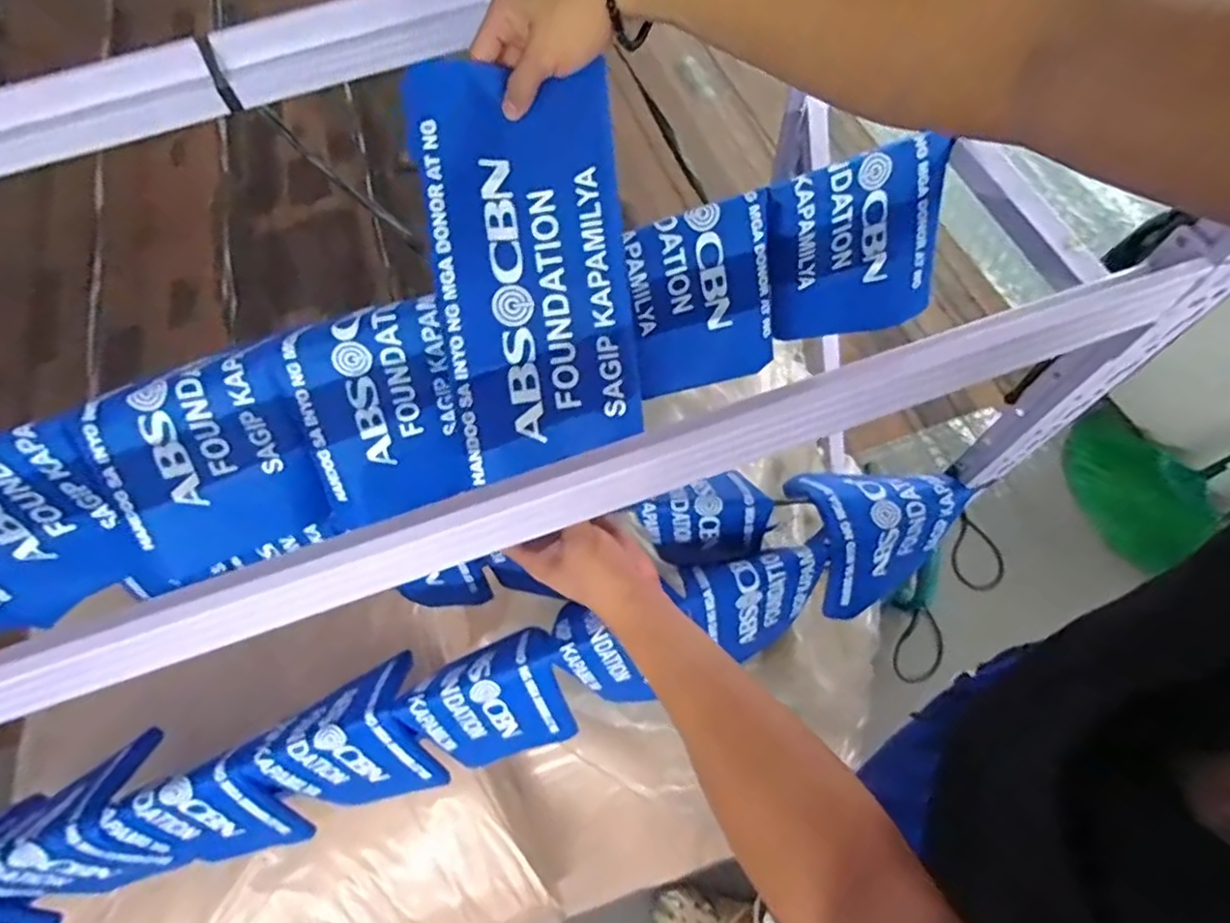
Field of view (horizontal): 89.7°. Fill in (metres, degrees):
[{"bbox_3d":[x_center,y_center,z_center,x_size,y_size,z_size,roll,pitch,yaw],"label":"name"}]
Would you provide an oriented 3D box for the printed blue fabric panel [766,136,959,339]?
[{"bbox_3d":[0.224,-0.198,0.581,0.158,0.172,0.022,-16,43,3],"label":"printed blue fabric panel"}]

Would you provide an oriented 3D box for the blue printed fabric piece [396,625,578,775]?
[{"bbox_3d":[-0.139,0.265,0.693,0.162,0.160,0.127,-16,66,-10],"label":"blue printed fabric piece"}]

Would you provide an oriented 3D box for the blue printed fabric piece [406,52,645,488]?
[{"bbox_3d":[-0.063,-0.135,0.456,0.142,0.017,0.277,-9,98,-9],"label":"blue printed fabric piece"}]

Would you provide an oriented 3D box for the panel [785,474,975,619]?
[{"bbox_3d":[0.283,0.065,0.713,0.140,0.136,0.157,-34,70,-17],"label":"panel"}]

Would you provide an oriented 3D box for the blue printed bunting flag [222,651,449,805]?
[{"bbox_3d":[-0.291,0.308,0.669,0.165,0.133,0.142,-22,67,-13],"label":"blue printed bunting flag"}]

